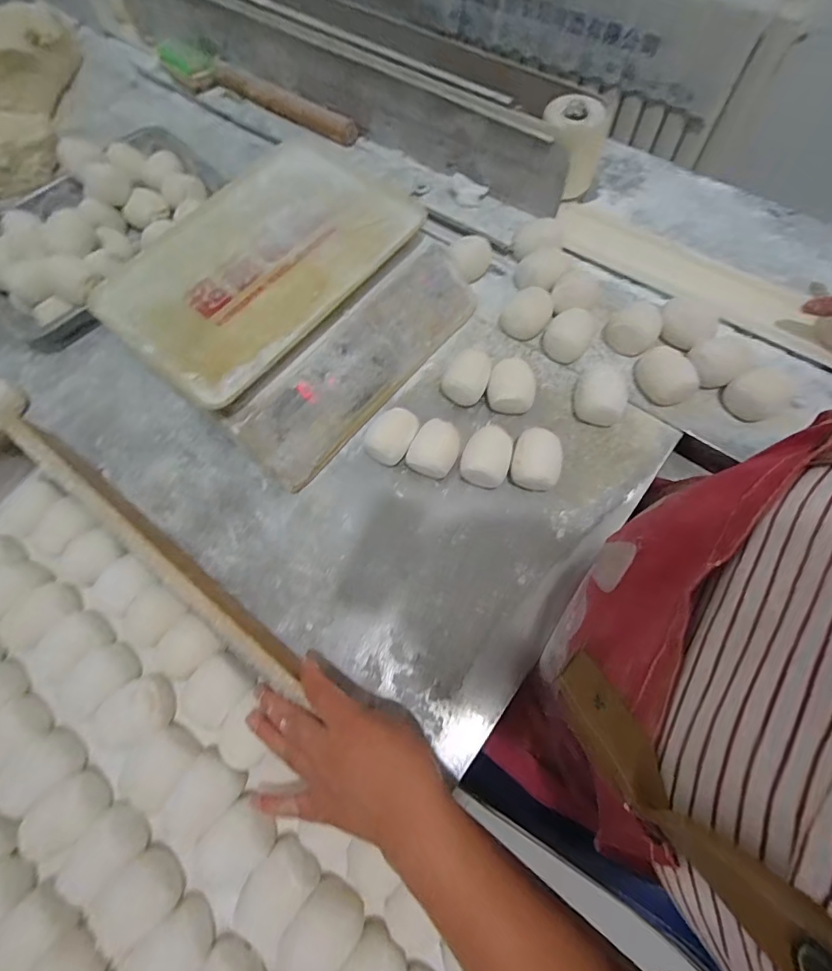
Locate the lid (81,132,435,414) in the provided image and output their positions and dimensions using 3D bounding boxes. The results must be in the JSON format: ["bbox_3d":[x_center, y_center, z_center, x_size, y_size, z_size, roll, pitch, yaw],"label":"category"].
[{"bbox_3d":[-0.180,-0.261,0.520,0.232,0.017,0.338,38,77,15],"label":"lid"}]

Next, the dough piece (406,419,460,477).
[{"bbox_3d":[0.021,-0.038,0.500,0.049,0.038,0.059,18,73,10],"label":"dough piece"}]

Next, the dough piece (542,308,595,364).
[{"bbox_3d":[0.179,-0.177,0.543,0.052,0.034,0.056,-1,71,4],"label":"dough piece"}]

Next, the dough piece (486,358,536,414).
[{"bbox_3d":[0.110,-0.113,0.528,0.053,0.031,0.058,5,70,5],"label":"dough piece"}]

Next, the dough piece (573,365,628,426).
[{"bbox_3d":[0.210,-0.105,0.517,0.058,0.040,0.067,21,73,11],"label":"dough piece"}]

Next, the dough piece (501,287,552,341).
[{"bbox_3d":[0.138,-0.218,0.570,0.057,0.035,0.064,25,74,12],"label":"dough piece"}]

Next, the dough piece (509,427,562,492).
[{"bbox_3d":[0.129,-0.027,0.491,0.051,0.039,0.067,19,72,10],"label":"dough piece"}]

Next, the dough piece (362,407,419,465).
[{"bbox_3d":[-0.027,-0.057,0.513,0.047,0.026,0.060,29,75,13],"label":"dough piece"}]

